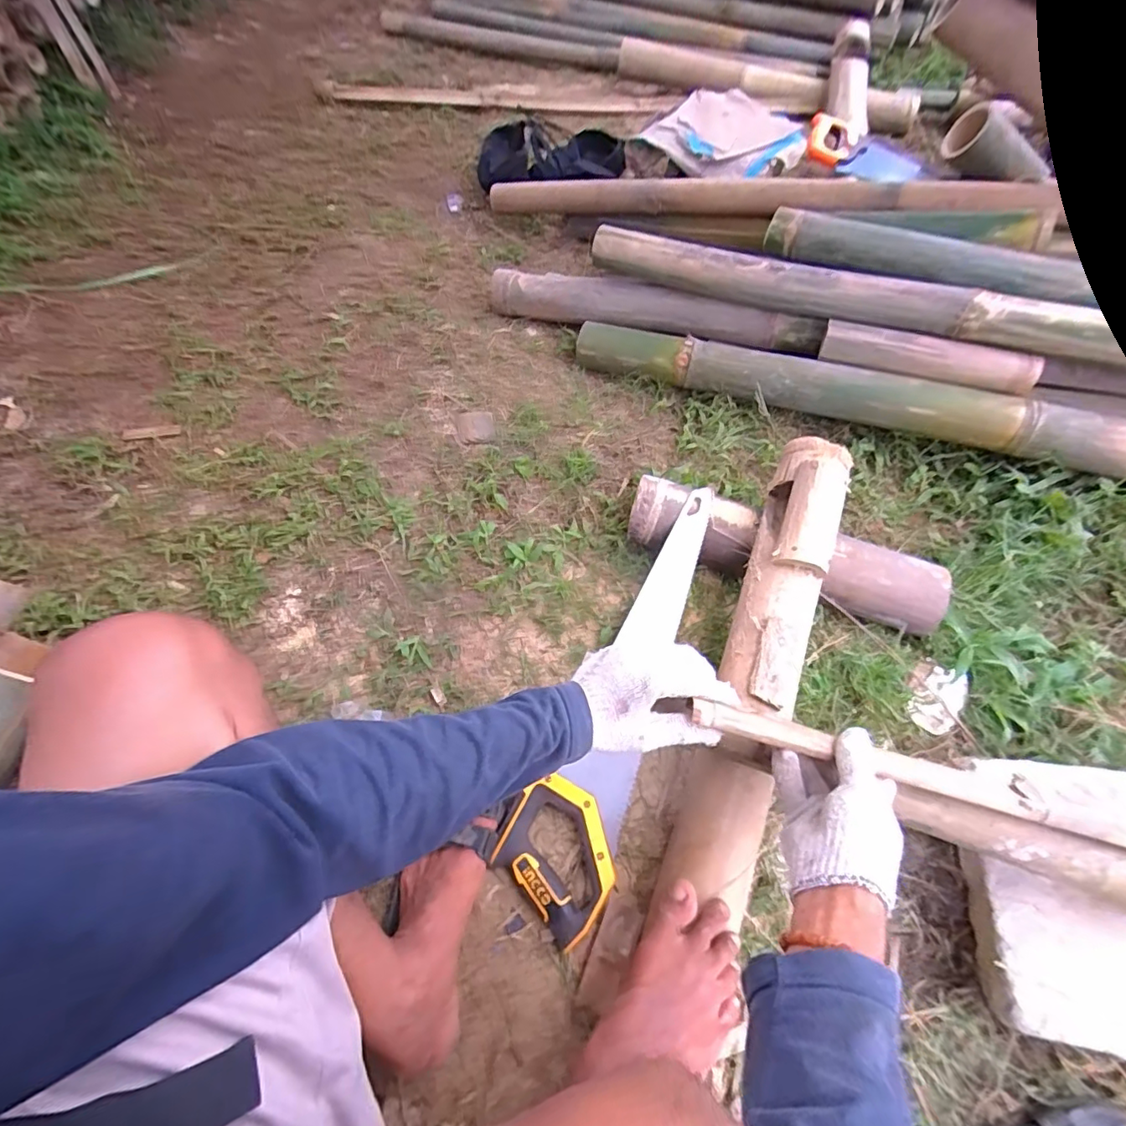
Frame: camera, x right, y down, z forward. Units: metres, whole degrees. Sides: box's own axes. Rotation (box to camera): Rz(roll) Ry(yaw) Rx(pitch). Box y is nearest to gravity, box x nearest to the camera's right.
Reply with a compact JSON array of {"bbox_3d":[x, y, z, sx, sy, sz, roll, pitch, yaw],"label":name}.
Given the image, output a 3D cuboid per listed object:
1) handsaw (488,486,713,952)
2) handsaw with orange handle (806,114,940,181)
[{"bbox_3d":[0.076,0.150,0.688,0.133,0.026,0.569,19,70,15],"label":"handsaw"},{"bbox_3d":[0.710,-0.945,1.246,0.310,0.056,0.127,11,59,-9],"label":"handsaw with orange handle"}]

